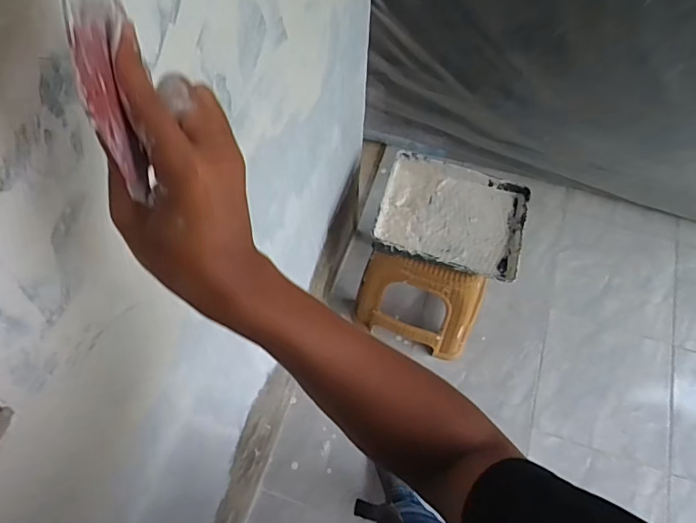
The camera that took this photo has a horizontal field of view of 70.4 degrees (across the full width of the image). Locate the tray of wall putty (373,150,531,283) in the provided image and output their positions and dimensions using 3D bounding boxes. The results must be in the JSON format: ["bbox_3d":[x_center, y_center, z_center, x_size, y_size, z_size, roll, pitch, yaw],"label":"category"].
[{"bbox_3d":[0.262,-0.111,1.240,0.353,0.061,0.285,14,65,7],"label":"tray of wall putty"}]

